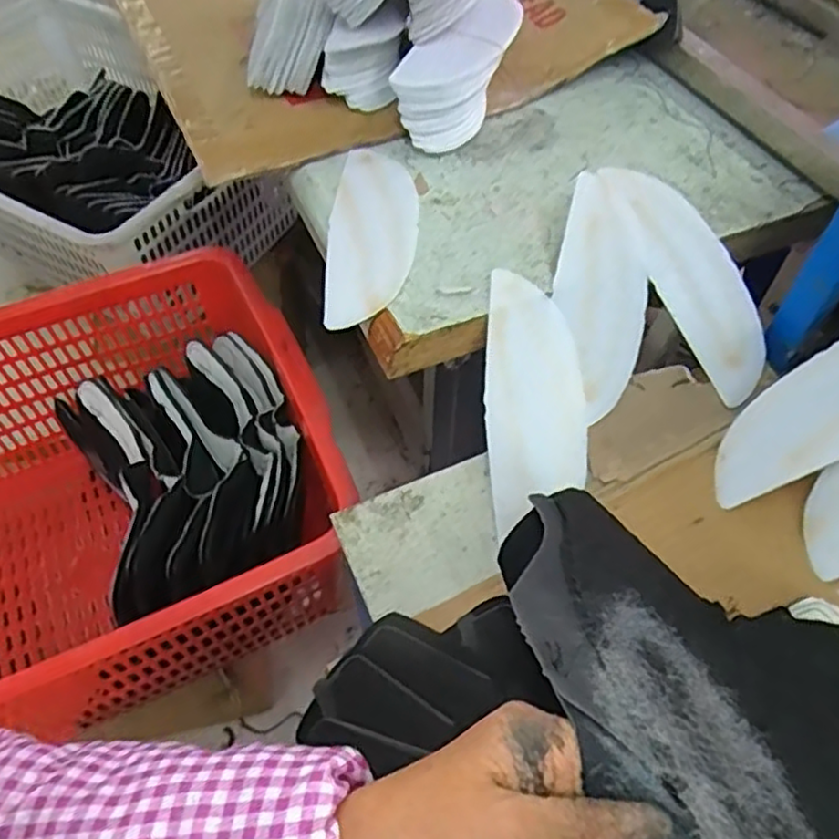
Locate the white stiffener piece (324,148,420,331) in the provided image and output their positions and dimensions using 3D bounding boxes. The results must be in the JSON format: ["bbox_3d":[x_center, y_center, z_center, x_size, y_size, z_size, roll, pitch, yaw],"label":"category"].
[{"bbox_3d":[-0.037,-0.156,0.562,0.068,0.010,0.212,5,55,-1],"label":"white stiffener piece"}]

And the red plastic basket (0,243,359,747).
[{"bbox_3d":[-0.382,0.115,0.690,0.577,0.266,0.392,-21,57,-13],"label":"red plastic basket"}]

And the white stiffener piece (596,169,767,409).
[{"bbox_3d":[0.217,-0.115,0.540,0.077,0.004,0.208,-21,75,-18],"label":"white stiffener piece"}]

